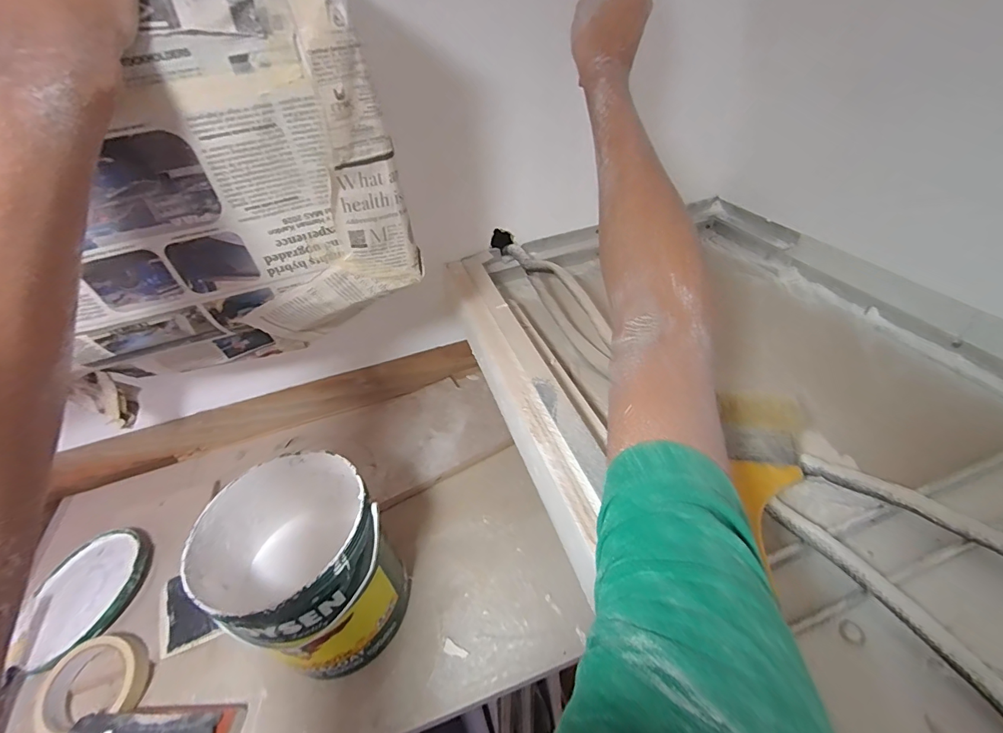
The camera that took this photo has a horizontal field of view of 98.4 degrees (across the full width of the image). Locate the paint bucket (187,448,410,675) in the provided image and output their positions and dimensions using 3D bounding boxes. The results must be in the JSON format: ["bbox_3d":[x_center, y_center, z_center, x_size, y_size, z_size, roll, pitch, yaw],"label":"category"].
[{"bbox_3d":[-0.210,0.221,0.477,0.160,0.183,0.164,-4,41,4],"label":"paint bucket"}]

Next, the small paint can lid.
[{"bbox_3d":[-0.531,0.282,0.557,0.134,0.029,0.160,-33,47,-27],"label":"small paint can lid"}]

